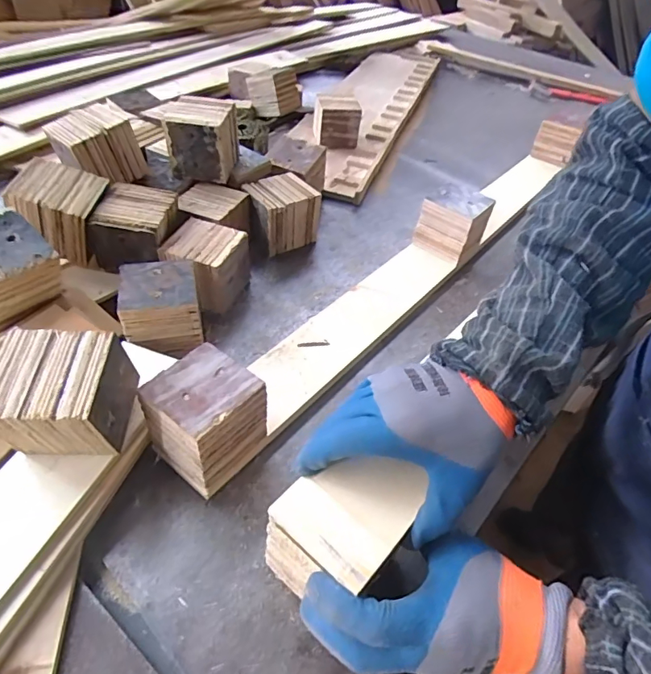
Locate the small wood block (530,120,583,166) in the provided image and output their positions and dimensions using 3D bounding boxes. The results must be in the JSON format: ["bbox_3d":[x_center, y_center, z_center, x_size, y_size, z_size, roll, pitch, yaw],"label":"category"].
[{"bbox_3d":[0.477,-0.404,0.982,0.077,0.071,0.028,23,48,15],"label":"small wood block"}]

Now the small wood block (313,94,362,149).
[{"bbox_3d":[0.023,-0.441,0.968,0.095,0.080,0.077,6,46,-2],"label":"small wood block"}]

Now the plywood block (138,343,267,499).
[{"bbox_3d":[-0.107,0.078,0.441,0.086,0.102,0.087,36,52,25],"label":"plywood block"}]

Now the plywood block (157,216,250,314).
[{"bbox_3d":[-0.153,-0.091,0.619,0.088,0.085,0.093,19,47,11],"label":"plywood block"}]

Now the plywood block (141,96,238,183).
[{"bbox_3d":[-0.177,-0.284,0.674,0.094,0.083,0.087,8,46,1],"label":"plywood block"}]

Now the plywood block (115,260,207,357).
[{"bbox_3d":[-0.187,-0.032,0.550,0.087,0.083,0.083,-7,48,-14],"label":"plywood block"}]

